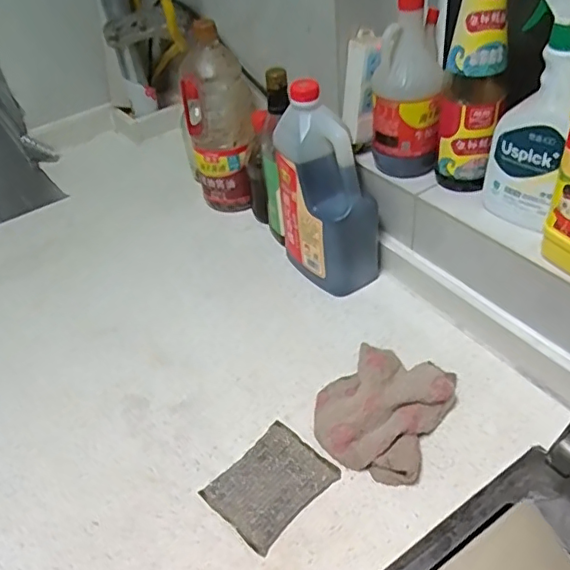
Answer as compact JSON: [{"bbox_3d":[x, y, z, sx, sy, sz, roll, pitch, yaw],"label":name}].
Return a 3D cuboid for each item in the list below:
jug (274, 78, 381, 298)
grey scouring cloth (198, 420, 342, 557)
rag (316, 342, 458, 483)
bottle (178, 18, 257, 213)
[{"bbox_3d":[0.055,-0.115,0.743,0.095,0.249,0.125,-25,44,-18],"label":"jug"},{"bbox_3d":[-0.014,0.201,0.575,0.112,0.011,0.088,-36,49,-29],"label":"grey scouring cloth"},{"bbox_3d":[0.107,0.125,0.624,0.133,0.050,0.162,20,48,27],"label":"rag"},{"bbox_3d":[-0.105,-0.260,0.917,0.111,0.266,0.127,-11,42,-4],"label":"bottle"}]

